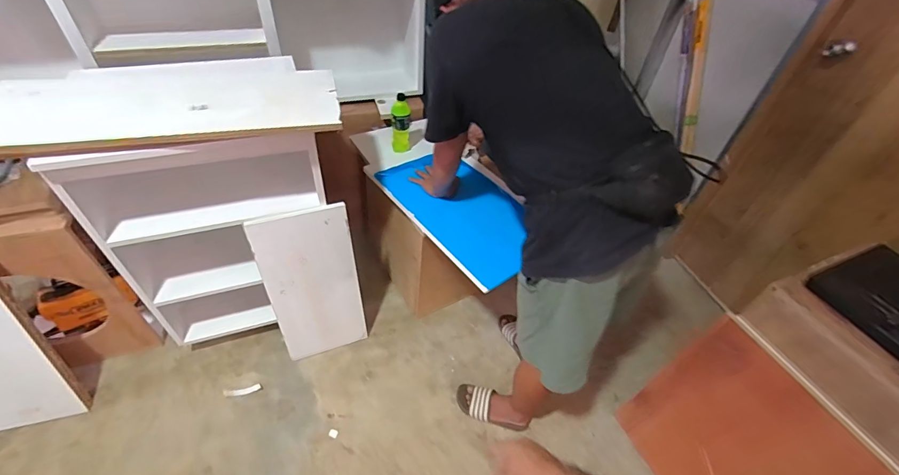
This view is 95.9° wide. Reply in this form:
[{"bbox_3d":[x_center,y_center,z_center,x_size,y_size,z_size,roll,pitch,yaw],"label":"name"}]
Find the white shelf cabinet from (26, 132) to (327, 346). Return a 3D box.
[{"bbox_3d":[-0.707,0.020,1.357,0.599,0.850,0.238,-11,49,-18],"label":"white shelf cabinet"}]

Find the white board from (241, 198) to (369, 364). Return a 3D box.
[{"bbox_3d":[-0.459,0.183,1.395,0.290,0.628,0.021,-14,39,-19],"label":"white board"}]

